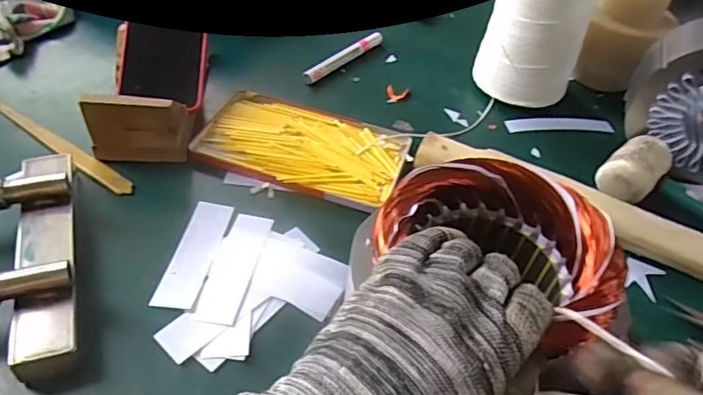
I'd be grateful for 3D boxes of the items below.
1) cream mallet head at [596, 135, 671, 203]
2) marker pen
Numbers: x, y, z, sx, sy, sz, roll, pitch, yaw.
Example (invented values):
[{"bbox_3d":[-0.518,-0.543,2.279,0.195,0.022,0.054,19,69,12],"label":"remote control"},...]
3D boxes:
[{"bbox_3d":[0.277,-0.027,0.508,0.049,0.046,0.075,35,51,24],"label":"cream mallet head"},{"bbox_3d":[-0.006,-0.176,0.647,0.015,0.020,0.142,32,50,22],"label":"marker pen"}]

